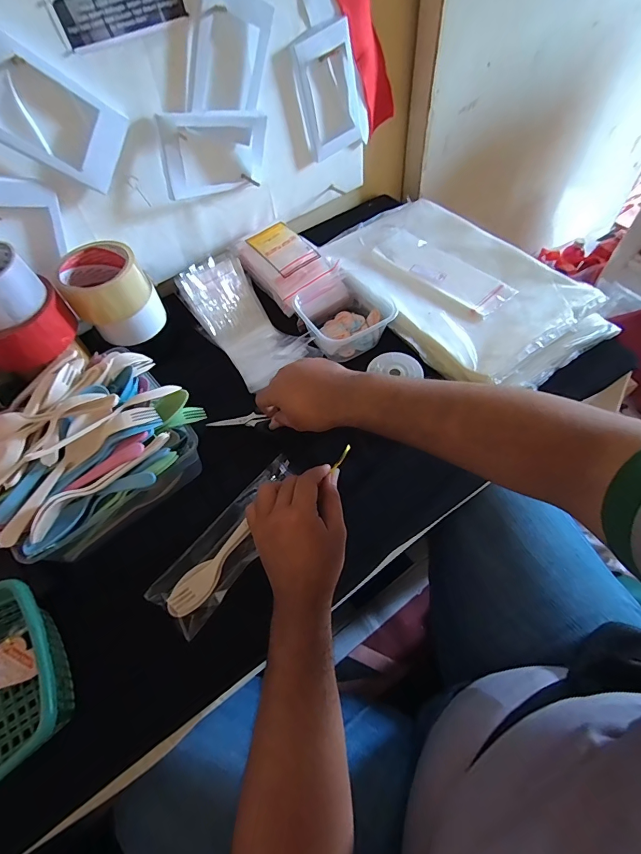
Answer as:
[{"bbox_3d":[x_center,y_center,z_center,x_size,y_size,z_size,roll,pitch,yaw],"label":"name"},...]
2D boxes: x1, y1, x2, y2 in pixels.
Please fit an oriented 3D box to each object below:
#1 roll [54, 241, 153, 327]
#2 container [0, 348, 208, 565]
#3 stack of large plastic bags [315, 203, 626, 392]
[{"bbox_3d":[-0.266,-0.178,0.493,0.091,0.058,0.091,-2,58,3],"label":"roll"},{"bbox_3d":[-0.252,0.022,0.434,0.176,0.106,0.215,36,67,23],"label":"container"},{"bbox_3d":[0.191,-0.216,0.591,0.246,0.039,0.393,-31,61,-15],"label":"stack of large plastic bags"}]

